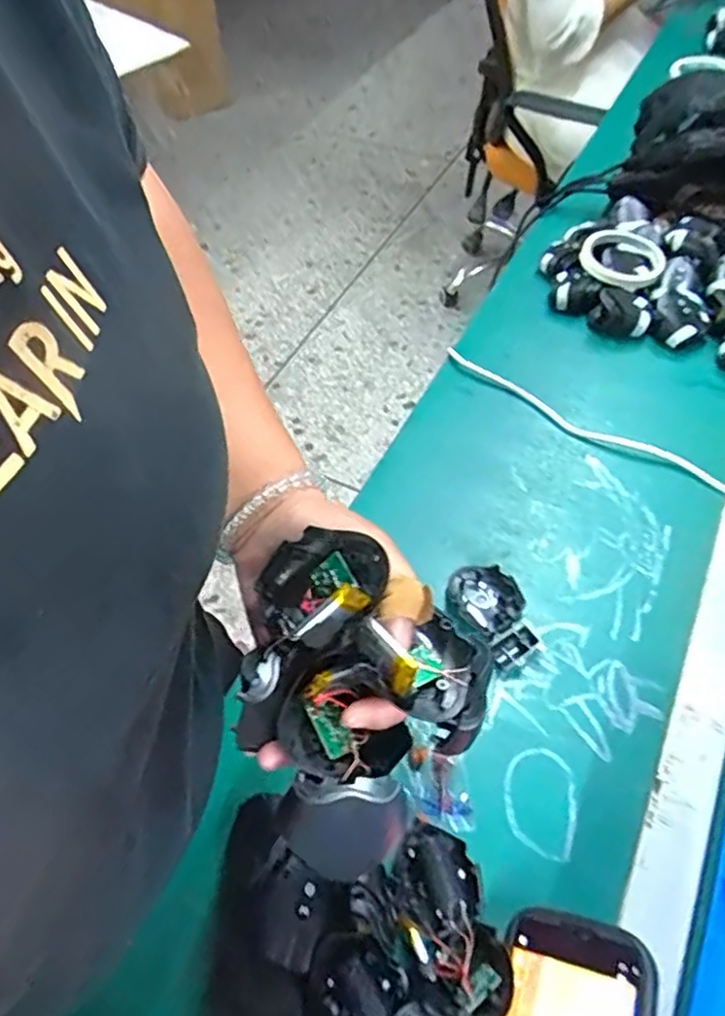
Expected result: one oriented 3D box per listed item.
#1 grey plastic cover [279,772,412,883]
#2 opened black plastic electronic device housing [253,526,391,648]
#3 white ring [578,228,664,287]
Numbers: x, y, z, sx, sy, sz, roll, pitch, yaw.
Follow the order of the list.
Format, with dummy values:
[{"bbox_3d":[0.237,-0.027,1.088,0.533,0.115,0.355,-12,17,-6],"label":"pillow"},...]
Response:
[{"bbox_3d":[-0.007,0.132,0.273,0.052,0.049,0.020,0,18,3],"label":"grey plastic cover"},{"bbox_3d":[-0.019,0.036,0.287,0.053,0.022,0.053,-21,51,28],"label":"opened black plastic electronic device housing"},{"bbox_3d":[0.288,-0.277,0.734,0.094,0.015,0.101,0,55,0],"label":"white ring"}]

